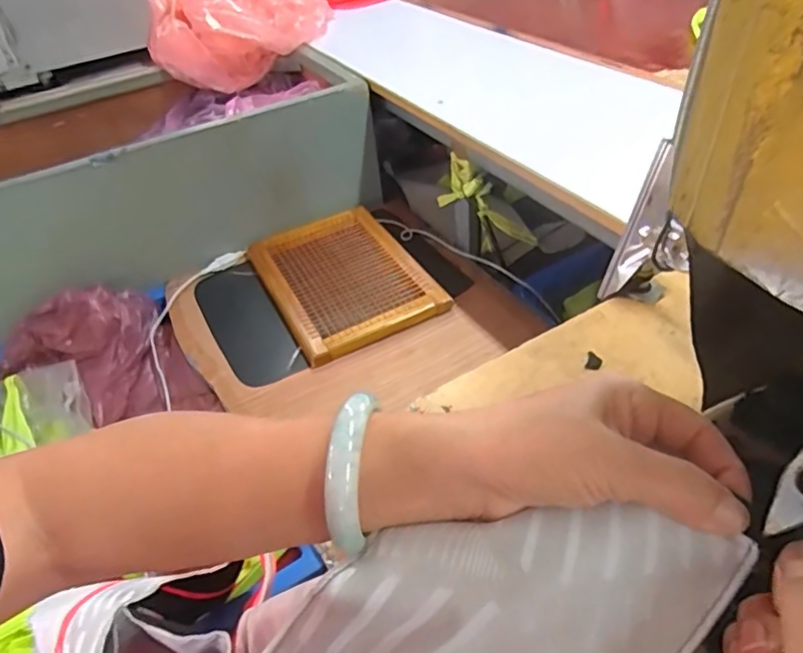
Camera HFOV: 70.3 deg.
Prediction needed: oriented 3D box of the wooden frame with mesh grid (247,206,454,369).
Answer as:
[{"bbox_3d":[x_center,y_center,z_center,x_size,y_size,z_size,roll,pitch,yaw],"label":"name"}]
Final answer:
[{"bbox_3d":[-0.097,-0.084,0.961,0.241,0.034,0.312,-26,51,-14],"label":"wooden frame with mesh grid"}]

